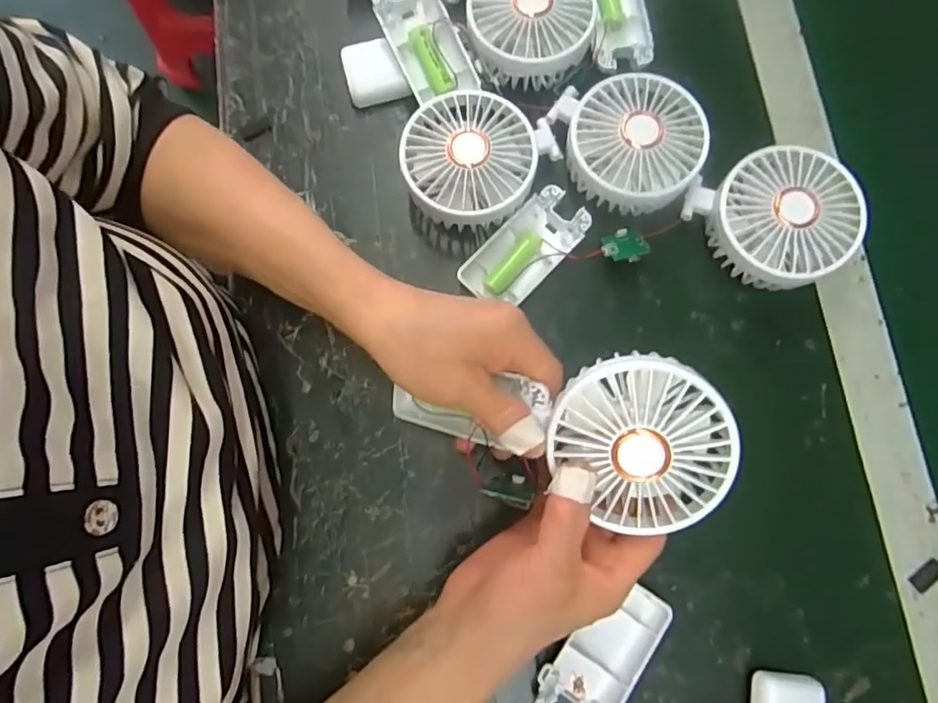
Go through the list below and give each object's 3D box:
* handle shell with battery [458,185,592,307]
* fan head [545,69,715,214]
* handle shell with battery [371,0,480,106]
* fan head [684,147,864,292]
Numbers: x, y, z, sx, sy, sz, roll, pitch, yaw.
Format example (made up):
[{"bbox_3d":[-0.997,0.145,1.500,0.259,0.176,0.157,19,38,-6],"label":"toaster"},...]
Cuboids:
[{"bbox_3d":[0.038,-0.068,0.372,0.090,0.019,0.043,-44,82,-9],"label":"handle shell with battery"},{"bbox_3d":[0.107,-0.138,0.360,0.083,0.034,0.091,-19,79,-5],"label":"fan head"},{"bbox_3d":[-0.031,-0.215,0.377,0.044,0.015,0.086,-25,87,-2],"label":"handle shell with battery"},{"bbox_3d":[0.196,-0.082,0.358,0.091,0.048,0.088,0,78,-1],"label":"fan head"}]

